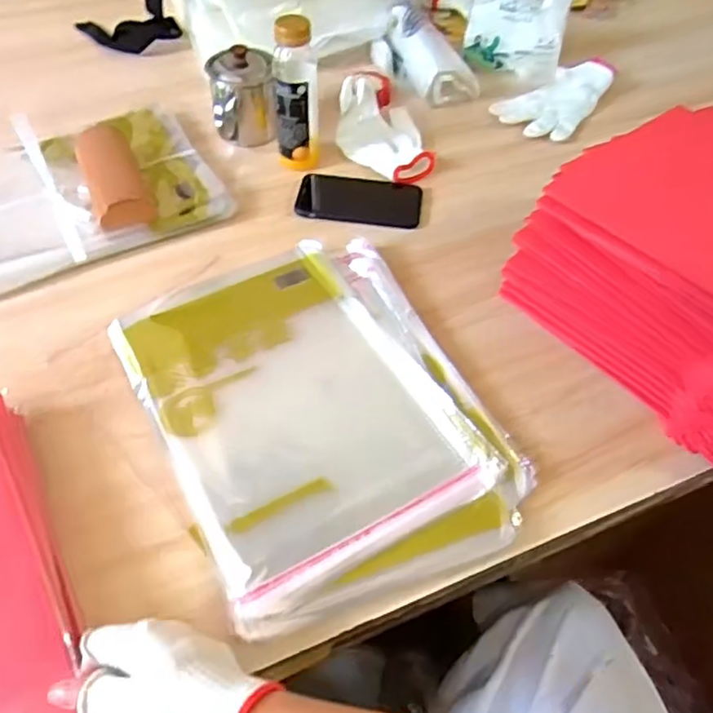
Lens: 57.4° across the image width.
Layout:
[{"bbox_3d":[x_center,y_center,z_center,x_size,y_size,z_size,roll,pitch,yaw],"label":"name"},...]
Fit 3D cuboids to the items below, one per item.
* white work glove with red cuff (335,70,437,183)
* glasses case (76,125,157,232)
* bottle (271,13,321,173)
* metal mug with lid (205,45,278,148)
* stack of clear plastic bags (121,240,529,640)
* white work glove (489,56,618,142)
[{"bbox_3d":[0.029,-0.320,0.874,0.114,0.043,0.222,-6,56,-5],"label":"white work glove with red cuff"},{"bbox_3d":[-0.283,-0.209,0.763,0.061,0.031,0.162,-18,55,-15],"label":"glasses case"},{"bbox_3d":[-0.073,-0.310,0.781,0.053,0.172,0.045,1,55,1],"label":"bottle"},{"bbox_3d":[-0.147,-0.330,0.846,0.078,0.103,0.087,-10,56,-7],"label":"metal mug with lid"},{"bbox_3d":[-0.042,0.043,0.611,0.272,0.024,0.375,-22,59,-16],"label":"stack of clear plastic bags"},{"bbox_3d":[0.284,-0.375,0.934,0.115,0.027,0.196,32,61,19],"label":"white work glove"}]

